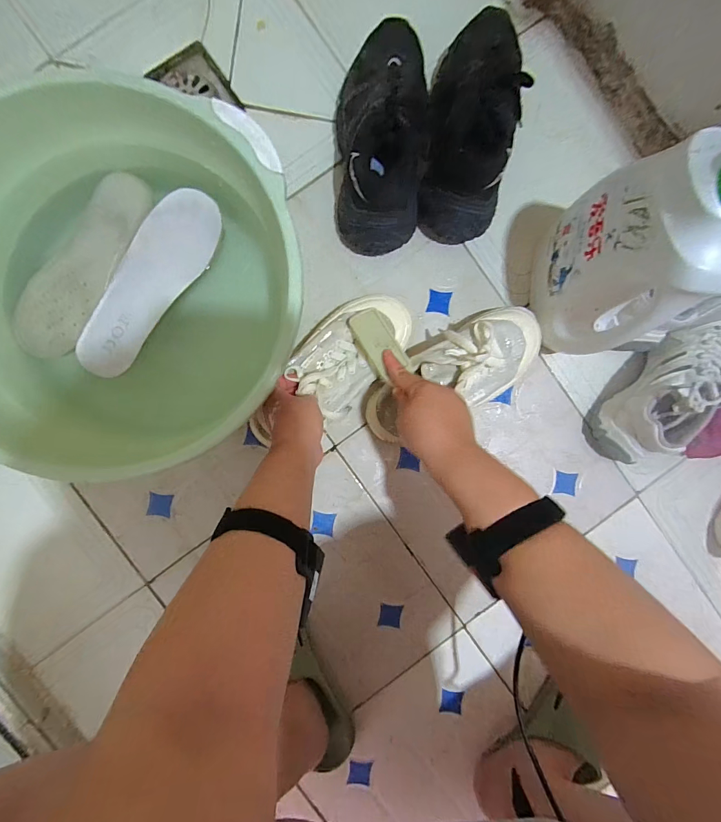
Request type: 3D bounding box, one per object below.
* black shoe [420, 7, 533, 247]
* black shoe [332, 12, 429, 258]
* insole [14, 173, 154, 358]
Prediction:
[{"bbox_3d":[0.136,-0.342,0.445,0.120,0.105,0.250,8,90,-3],"label":"black shoe"},{"bbox_3d":[0.021,-0.322,0.442,0.096,0.104,0.249,-1,91,-3],"label":"black shoe"},{"bbox_3d":[-0.307,-0.161,0.413,0.067,0.017,0.220,34,92,-10],"label":"insole"}]

